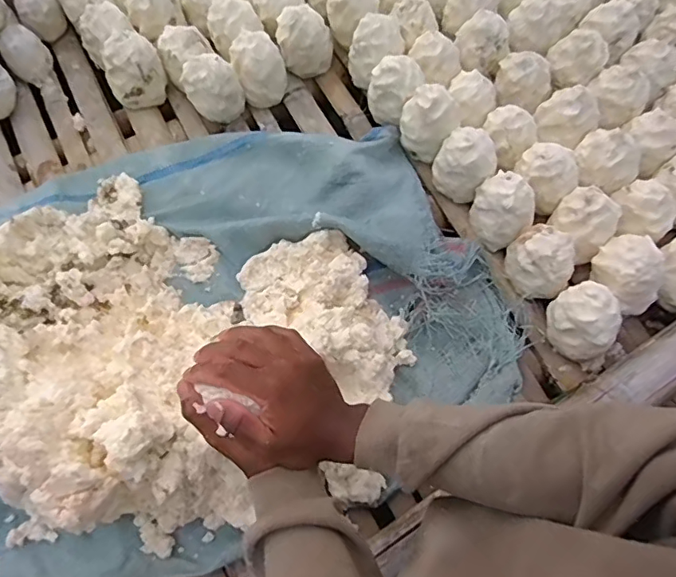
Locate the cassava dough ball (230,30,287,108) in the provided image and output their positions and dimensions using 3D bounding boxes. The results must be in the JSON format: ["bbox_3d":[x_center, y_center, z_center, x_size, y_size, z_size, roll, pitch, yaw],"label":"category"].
[{"bbox_3d":[-0.127,-0.351,0.840,0.081,0.097,0.081,0,71,-1],"label":"cassava dough ball"}]

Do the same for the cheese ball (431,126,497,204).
[{"bbox_3d":[0.187,-0.187,0.764,0.084,0.091,0.078,0,71,-1],"label":"cheese ball"}]

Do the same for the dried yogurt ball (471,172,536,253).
[{"bbox_3d":[0.233,-0.112,0.746,0.087,0.082,0.076,42,75,12],"label":"dried yogurt ball"}]

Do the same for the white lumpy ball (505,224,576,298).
[{"bbox_3d":[0.277,-0.036,0.722,0.069,0.082,0.090,1,71,-1],"label":"white lumpy ball"}]

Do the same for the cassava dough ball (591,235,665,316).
[{"bbox_3d":[0.389,-0.023,0.697,0.075,0.068,0.095,-25,70,-11],"label":"cassava dough ball"}]

